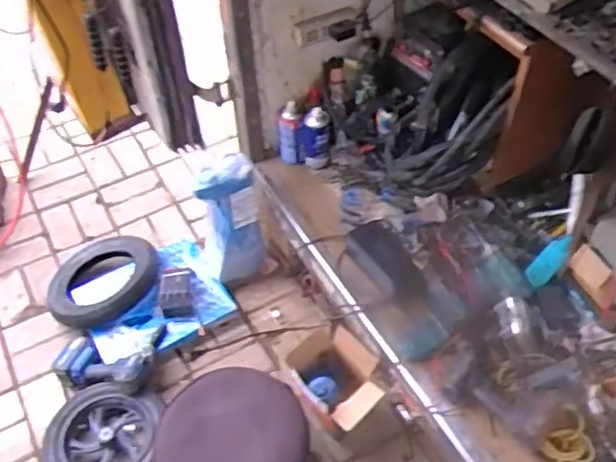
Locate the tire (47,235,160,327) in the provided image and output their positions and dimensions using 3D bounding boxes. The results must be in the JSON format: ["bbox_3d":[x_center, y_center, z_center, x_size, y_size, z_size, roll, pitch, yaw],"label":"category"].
[{"bbox_3d":[-0.576,0.131,1.824,0.305,0.074,0.312,-1,48,2],"label":"tire"}]

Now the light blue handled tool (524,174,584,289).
[{"bbox_3d":[0.508,0.003,1.347,0.088,0.257,0.066,21,18,20],"label":"light blue handled tool"}]

